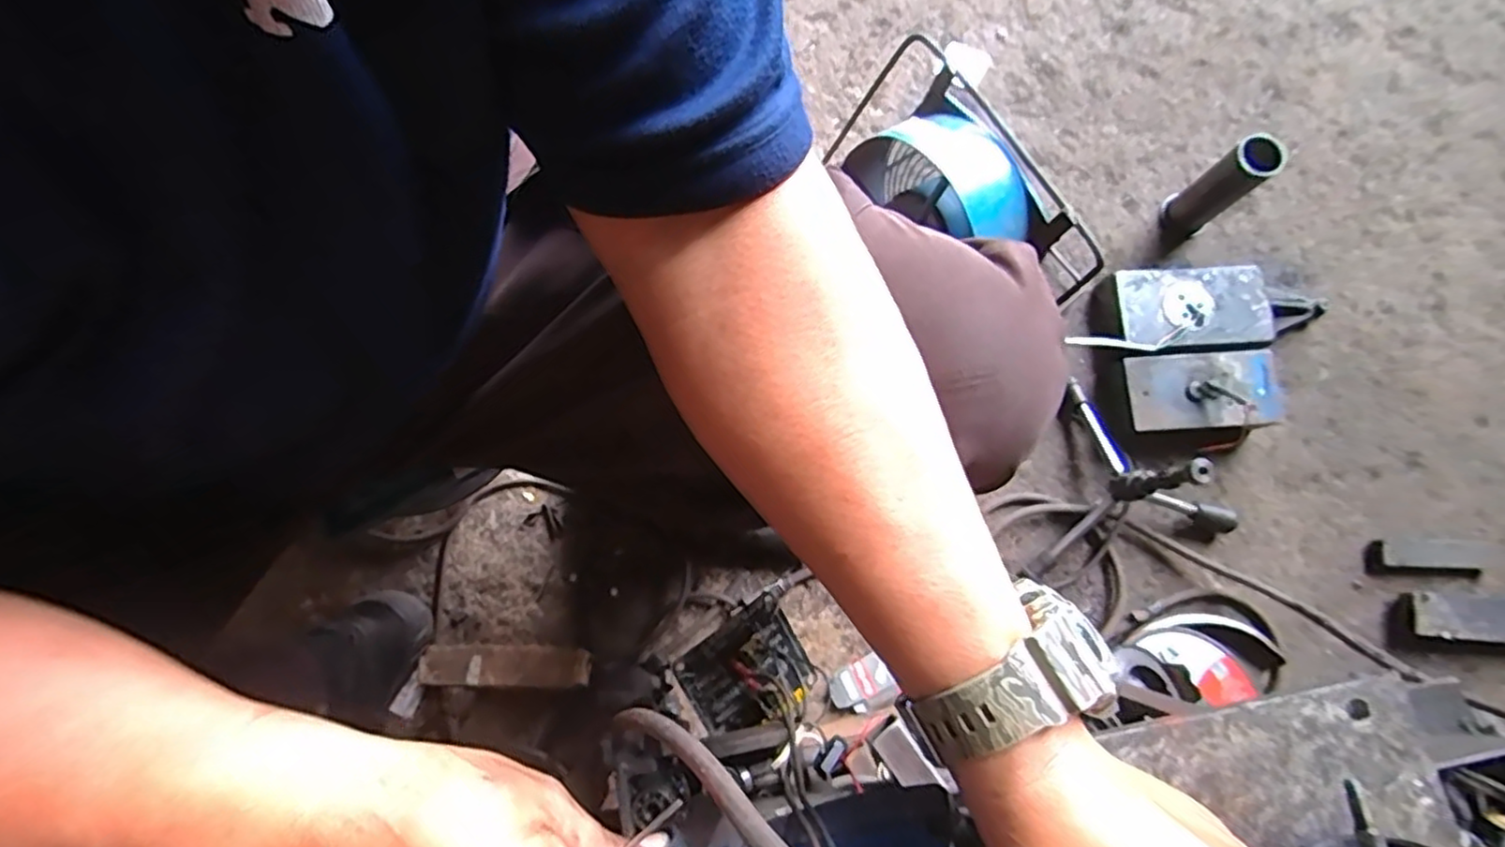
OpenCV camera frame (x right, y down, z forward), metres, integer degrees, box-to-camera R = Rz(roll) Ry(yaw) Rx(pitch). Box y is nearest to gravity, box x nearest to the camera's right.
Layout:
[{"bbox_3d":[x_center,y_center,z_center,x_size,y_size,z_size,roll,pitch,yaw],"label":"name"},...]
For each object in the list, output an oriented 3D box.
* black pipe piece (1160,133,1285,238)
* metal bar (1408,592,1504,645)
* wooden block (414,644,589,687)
[{"bbox_3d":[0.528,-0.268,0.761,0.046,0.129,0.053,-33,82,-6],"label":"black pipe piece"},{"bbox_3d":[0.779,0.207,0.705,0.177,0.027,0.045,6,80,1],"label":"metal bar"},{"bbox_3d":[-0.246,0.239,0.668,0.160,0.022,0.035,2,80,0],"label":"wooden block"}]

